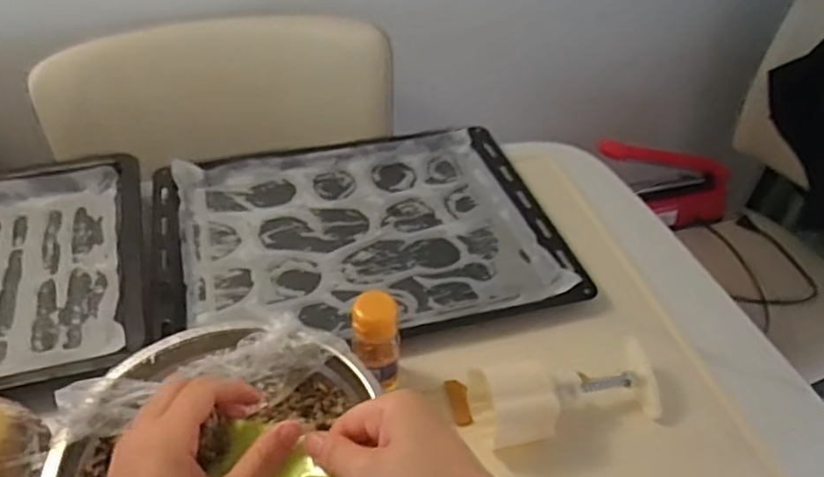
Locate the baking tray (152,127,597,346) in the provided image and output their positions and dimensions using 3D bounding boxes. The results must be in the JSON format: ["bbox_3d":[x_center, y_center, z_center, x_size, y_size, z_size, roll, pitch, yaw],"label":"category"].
[{"bbox_3d":[-0.060,-0.015,0.700,0.396,0.034,0.307,-9,43,-12],"label":"baking tray"}]

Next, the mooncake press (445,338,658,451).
[{"bbox_3d":[0.117,0.118,0.517,0.164,0.058,0.077,-6,42,-8],"label":"mooncake press"}]

